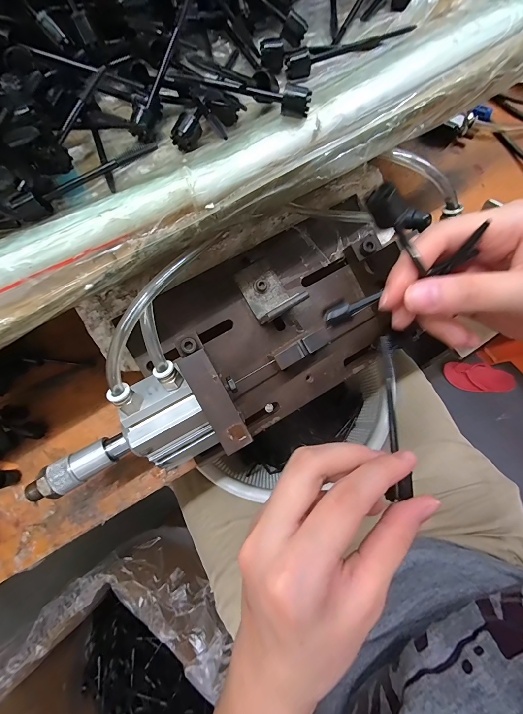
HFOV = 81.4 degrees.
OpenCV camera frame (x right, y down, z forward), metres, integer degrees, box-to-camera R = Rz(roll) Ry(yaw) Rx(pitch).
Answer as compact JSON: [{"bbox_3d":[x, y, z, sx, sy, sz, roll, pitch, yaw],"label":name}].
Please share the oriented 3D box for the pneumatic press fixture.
[{"bbox_3d":[-0.015,-0.022,0.262,0.361,0.117,0.161,-32,78,-8],"label":"pneumatic press fixture"}]

